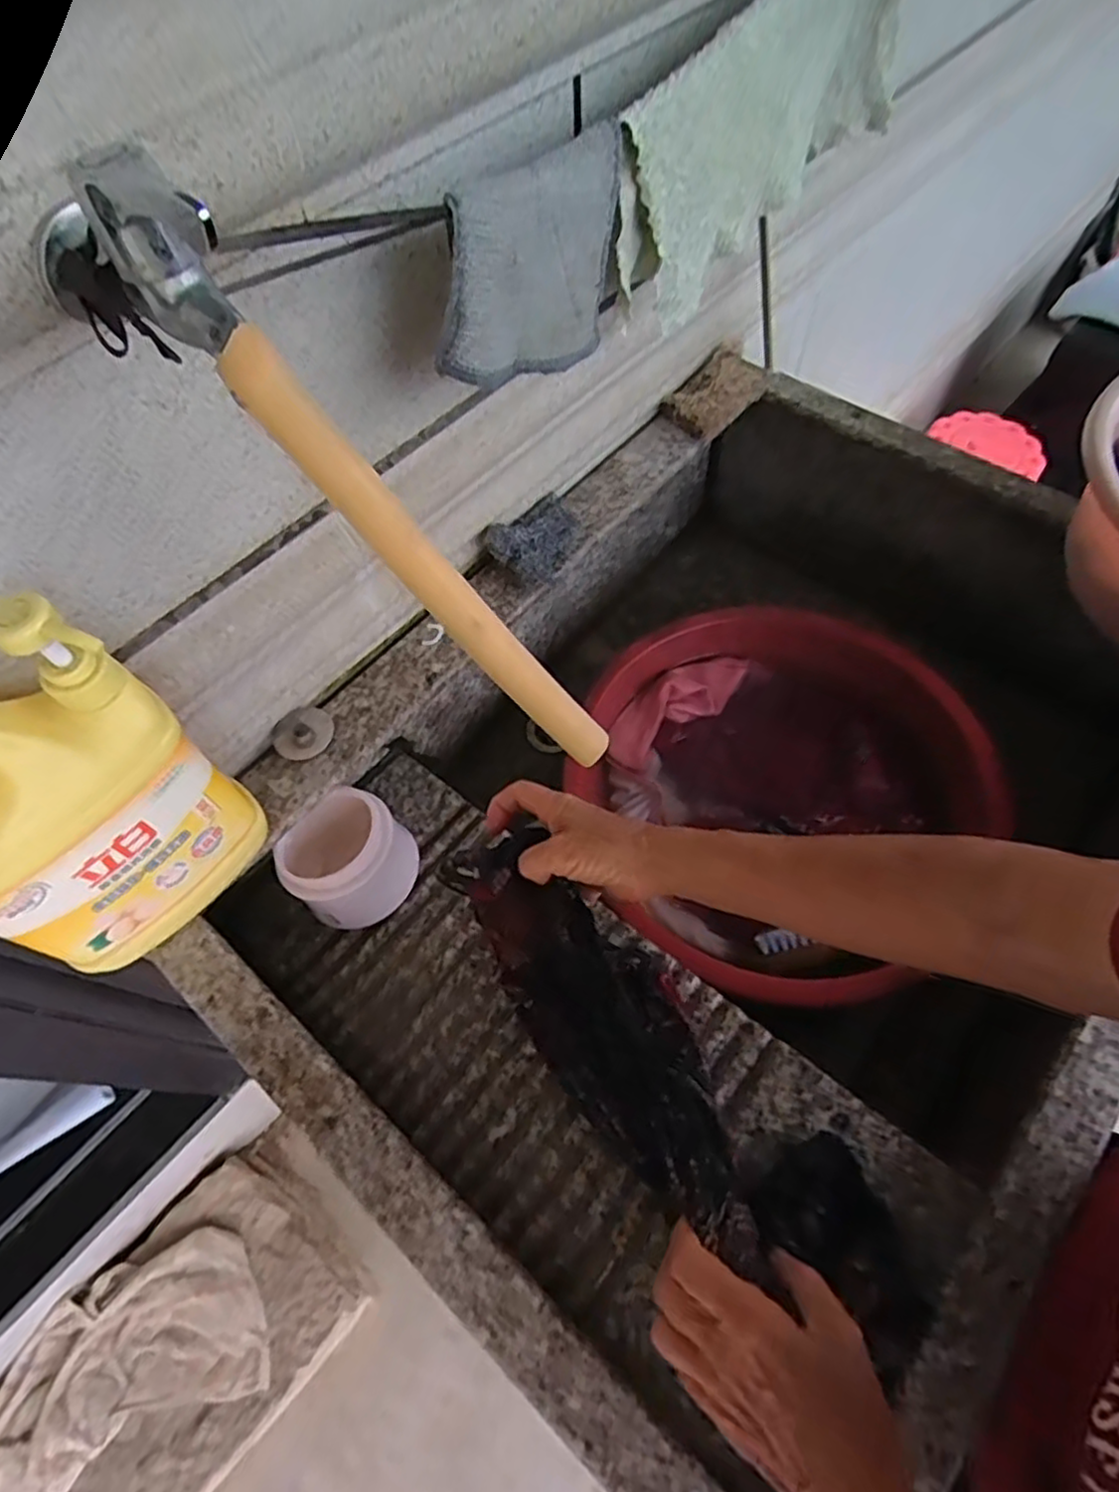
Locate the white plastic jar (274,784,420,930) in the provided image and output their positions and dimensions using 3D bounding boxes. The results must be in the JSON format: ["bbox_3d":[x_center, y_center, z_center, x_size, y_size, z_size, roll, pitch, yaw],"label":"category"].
[{"bbox_3d":[-0.167,0.094,0.572,0.082,0.082,0.094,40,70,21],"label":"white plastic jar"}]

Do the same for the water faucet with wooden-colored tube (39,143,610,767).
[{"bbox_3d":[-0.066,-0.087,0.306,0.047,0.294,0.041,0,53,47],"label":"water faucet with wooden-colored tube"}]

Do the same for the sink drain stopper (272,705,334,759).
[{"bbox_3d":[-0.203,-0.011,0.555,0.045,0.012,0.044,-1,62,2],"label":"sink drain stopper"}]

